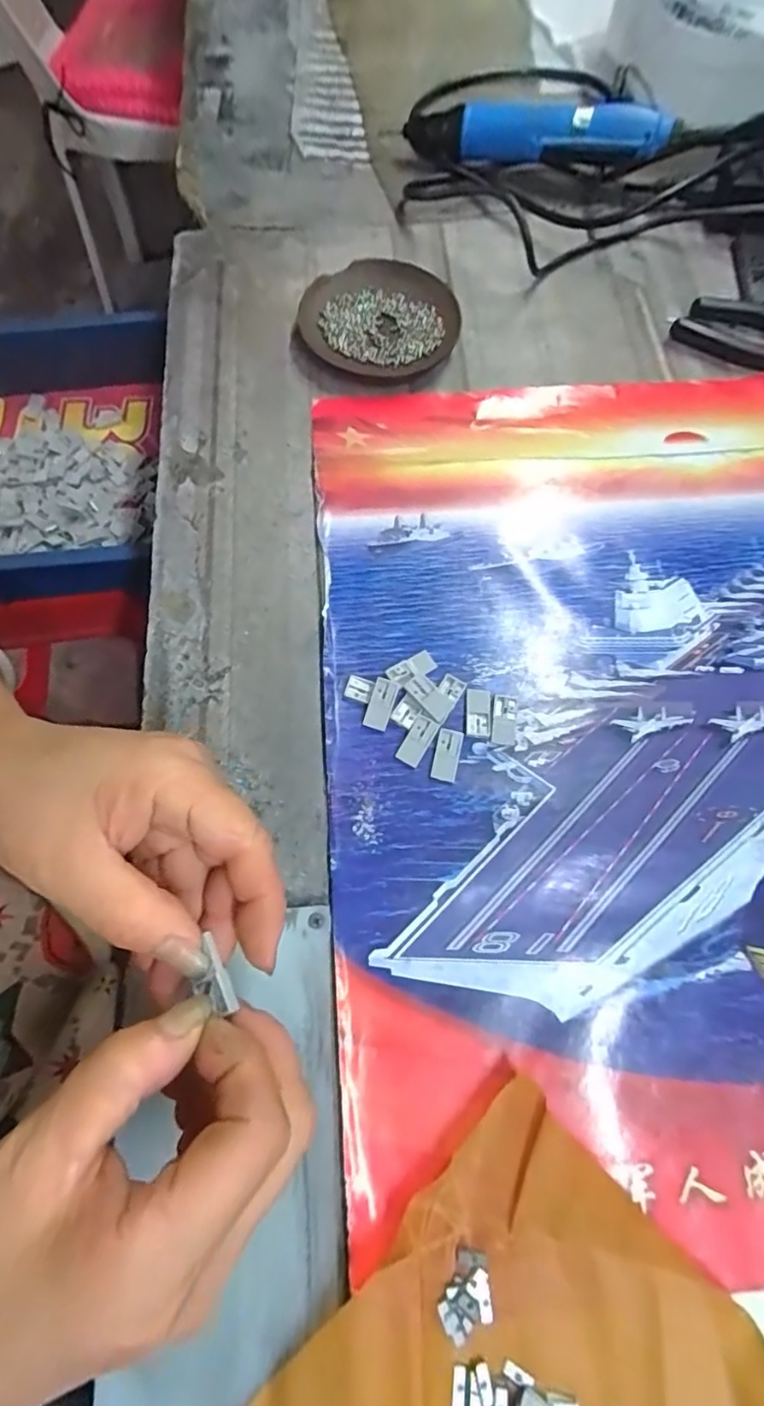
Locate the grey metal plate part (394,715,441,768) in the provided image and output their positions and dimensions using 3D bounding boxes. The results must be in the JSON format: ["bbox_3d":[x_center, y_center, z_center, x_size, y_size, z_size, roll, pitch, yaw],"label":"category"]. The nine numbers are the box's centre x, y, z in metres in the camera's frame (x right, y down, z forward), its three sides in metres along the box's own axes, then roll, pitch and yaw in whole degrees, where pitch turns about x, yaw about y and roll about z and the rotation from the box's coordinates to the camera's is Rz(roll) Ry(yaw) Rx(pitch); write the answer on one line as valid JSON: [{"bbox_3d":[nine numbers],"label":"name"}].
[{"bbox_3d":[0.020,0.021,0.306,0.014,0.004,0.027,29,72,10],"label":"grey metal plate part"}]

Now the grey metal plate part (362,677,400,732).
[{"bbox_3d":[0.000,0.001,0.310,0.014,0.004,0.029,18,80,3],"label":"grey metal plate part"}]

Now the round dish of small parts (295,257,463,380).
[{"bbox_3d":[-0.003,-0.280,0.407,0.115,0.014,0.101,37,74,12],"label":"round dish of small parts"}]

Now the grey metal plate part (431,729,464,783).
[{"bbox_3d":[0.036,0.028,0.304,0.014,0.004,0.028,13,70,4],"label":"grey metal plate part"}]

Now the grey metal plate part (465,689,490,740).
[{"bbox_3d":[0.054,0.006,0.312,0.013,0.004,0.029,5,70,1],"label":"grey metal plate part"}]

